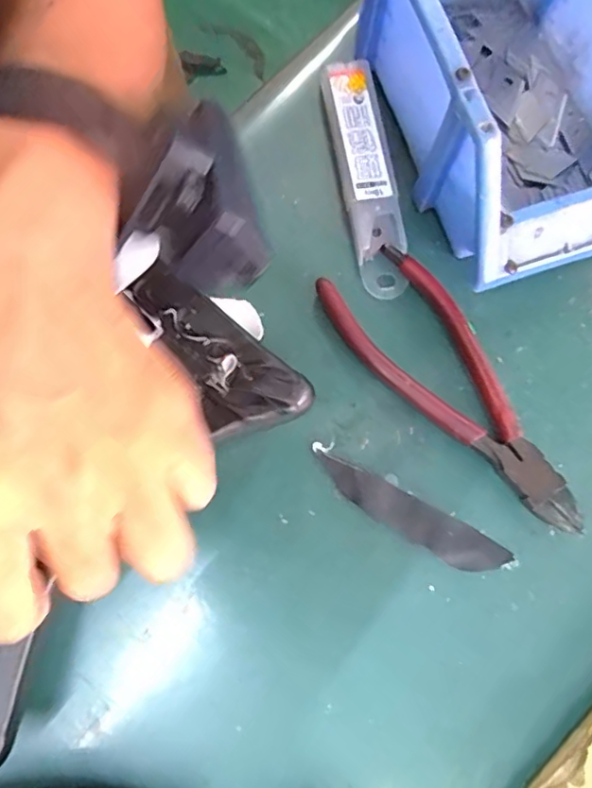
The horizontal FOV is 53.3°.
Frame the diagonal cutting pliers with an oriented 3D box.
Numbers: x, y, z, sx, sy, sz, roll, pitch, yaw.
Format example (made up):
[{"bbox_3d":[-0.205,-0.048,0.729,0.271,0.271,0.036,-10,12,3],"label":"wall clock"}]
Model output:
[{"bbox_3d":[0.075,-0.002,0.271,0.050,0.016,0.152,-36,76,-11],"label":"diagonal cutting pliers"}]

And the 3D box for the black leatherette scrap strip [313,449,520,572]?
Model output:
[{"bbox_3d":[0.050,0.054,0.259,0.089,0.004,0.018,27,74,8],"label":"black leatherette scrap strip"}]

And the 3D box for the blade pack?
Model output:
[{"bbox_3d":[0.036,-0.111,0.301,0.025,0.022,0.125,-9,72,-3],"label":"blade pack"}]

